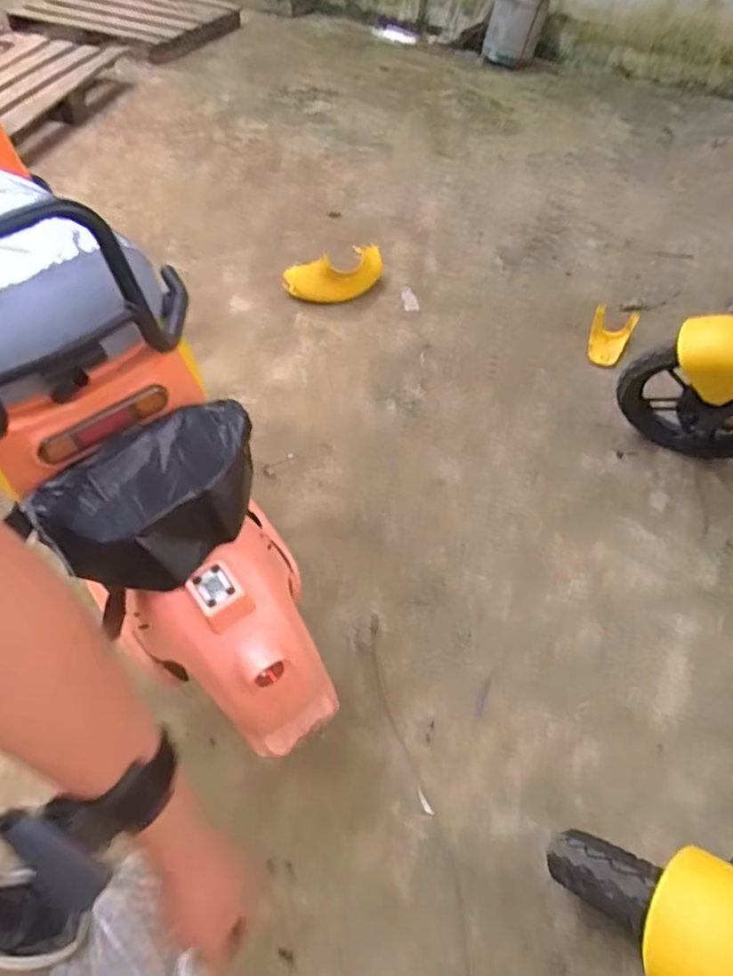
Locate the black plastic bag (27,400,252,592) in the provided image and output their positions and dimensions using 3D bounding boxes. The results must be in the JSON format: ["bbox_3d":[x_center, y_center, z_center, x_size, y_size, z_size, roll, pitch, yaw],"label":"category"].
[{"bbox_3d":[-0.236,0.017,0.722,0.244,0.132,0.121,-31,59,-26],"label":"black plastic bag"}]

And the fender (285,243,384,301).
[{"bbox_3d":[-0.092,-0.615,1.806,0.295,0.124,0.075,-5,51,-8],"label":"fender"}]

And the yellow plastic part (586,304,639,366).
[{"bbox_3d":[0.678,-0.430,1.730,0.112,0.077,0.180,21,52,13],"label":"yellow plastic part"}]

